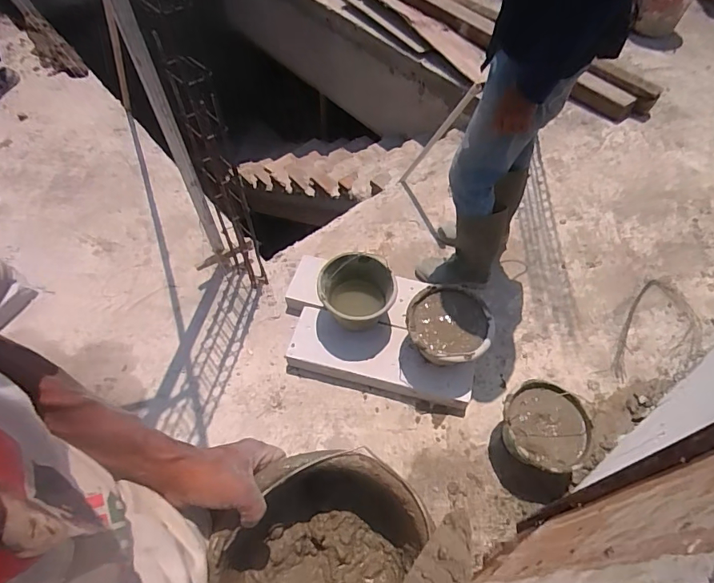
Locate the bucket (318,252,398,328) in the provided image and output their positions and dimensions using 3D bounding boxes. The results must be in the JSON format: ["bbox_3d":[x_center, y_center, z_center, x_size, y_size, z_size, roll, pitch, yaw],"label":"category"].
[{"bbox_3d":[0.001,0.008,1.479,0.233,0.178,0.226,0,57,0],"label":"bucket"}]

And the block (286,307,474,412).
[{"bbox_3d":[0.077,0.217,1.502,0.597,0.092,0.201,15,58,9],"label":"block"}]

